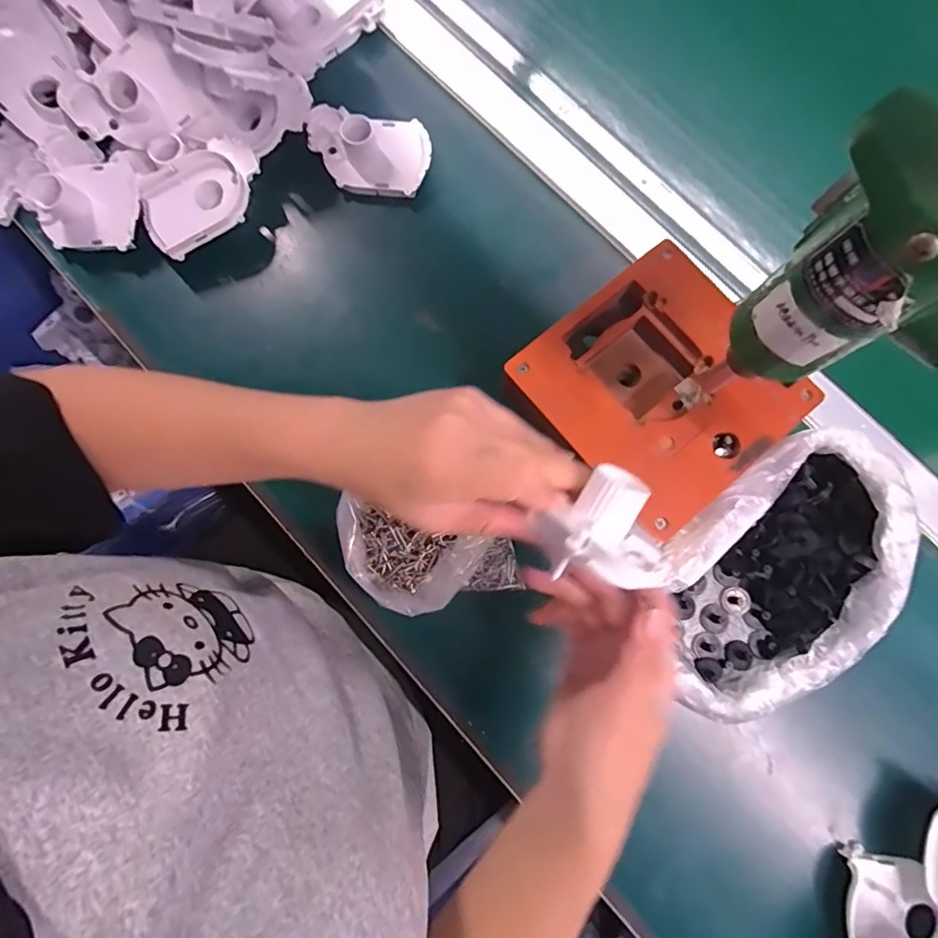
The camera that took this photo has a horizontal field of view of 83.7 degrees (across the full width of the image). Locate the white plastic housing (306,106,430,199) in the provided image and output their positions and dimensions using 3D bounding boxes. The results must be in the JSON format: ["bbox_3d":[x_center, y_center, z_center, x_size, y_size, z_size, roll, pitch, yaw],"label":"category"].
[{"bbox_3d":[-0.084,-0.265,0.437,0.098,0.045,0.063,9,79,0],"label":"white plastic housing"}]

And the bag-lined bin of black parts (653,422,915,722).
[{"bbox_3d":[0.210,0.078,0.359,0.201,0.062,0.140,-38,82,-8],"label":"bag-lined bin of black parts"}]

